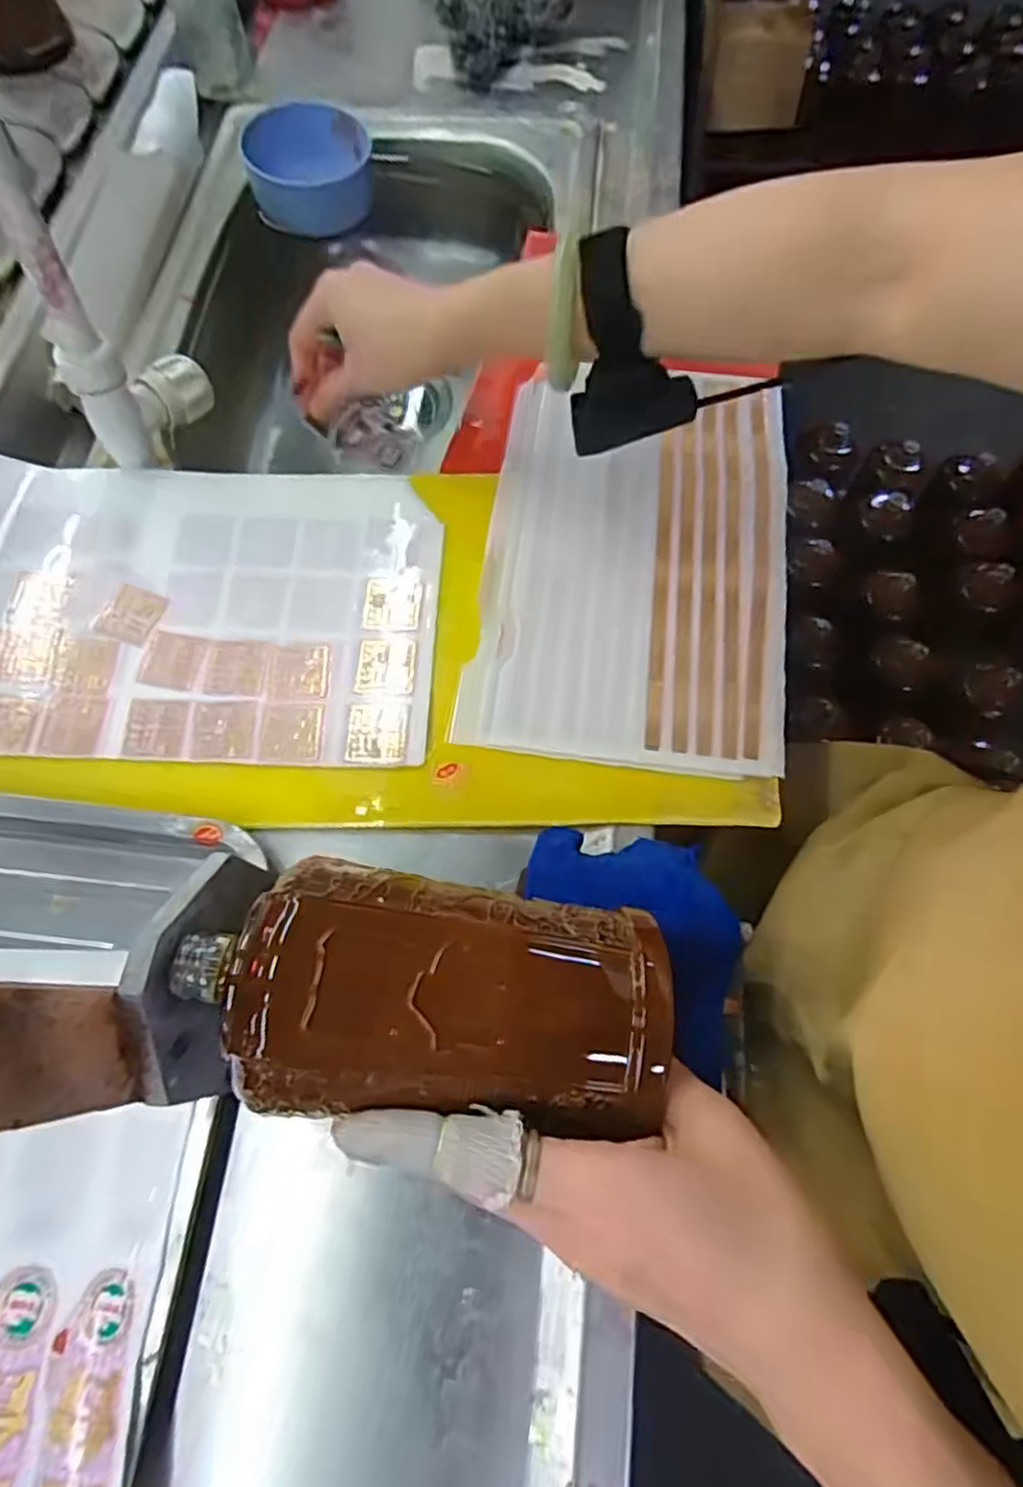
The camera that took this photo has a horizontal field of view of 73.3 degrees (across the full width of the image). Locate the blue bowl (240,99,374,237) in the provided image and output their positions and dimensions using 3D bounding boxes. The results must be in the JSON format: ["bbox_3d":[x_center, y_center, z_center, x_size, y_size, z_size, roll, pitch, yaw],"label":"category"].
[{"bbox_3d":[-0.176,-0.509,0.610,0.104,0.052,0.097,0,69,-1],"label":"blue bowl"}]

